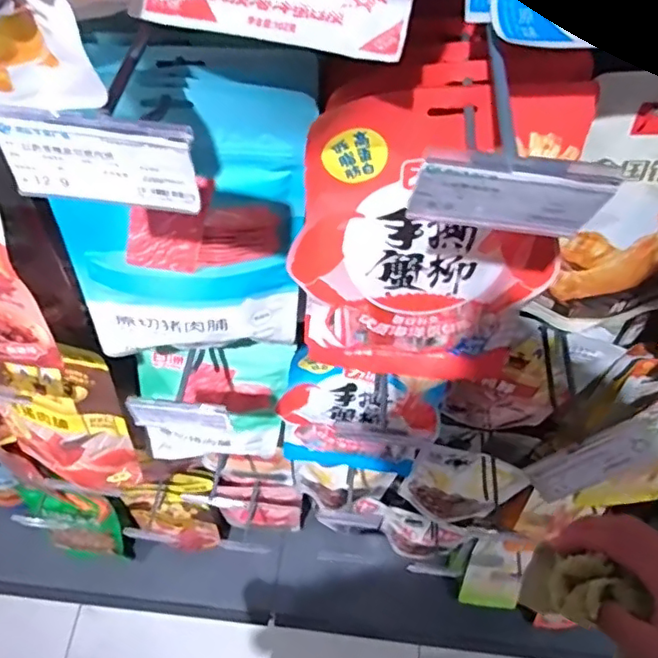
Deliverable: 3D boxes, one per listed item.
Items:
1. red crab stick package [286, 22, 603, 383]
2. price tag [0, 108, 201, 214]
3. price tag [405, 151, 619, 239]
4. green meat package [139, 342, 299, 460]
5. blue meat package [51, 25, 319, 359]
[{"bbox_3d":[0.071,-0.060,0.430,0.184,0.275,0.043,3,47,-5],"label":"red crab stick package"},{"bbox_3d":[-0.098,-0.072,0.254,0.081,0.044,0.009,5,60,1],"label":"price tag"},{"bbox_3d":[0.077,-0.057,0.254,0.078,0.045,0.009,6,60,2],"label":"price tag"},{"bbox_3d":[-0.132,0.092,0.679,0.158,0.224,0.018,6,46,-8],"label":"green meat package"},{"bbox_3d":[-0.099,-0.070,0.420,0.158,0.249,0.038,-3,48,-10],"label":"blue meat package"}]

